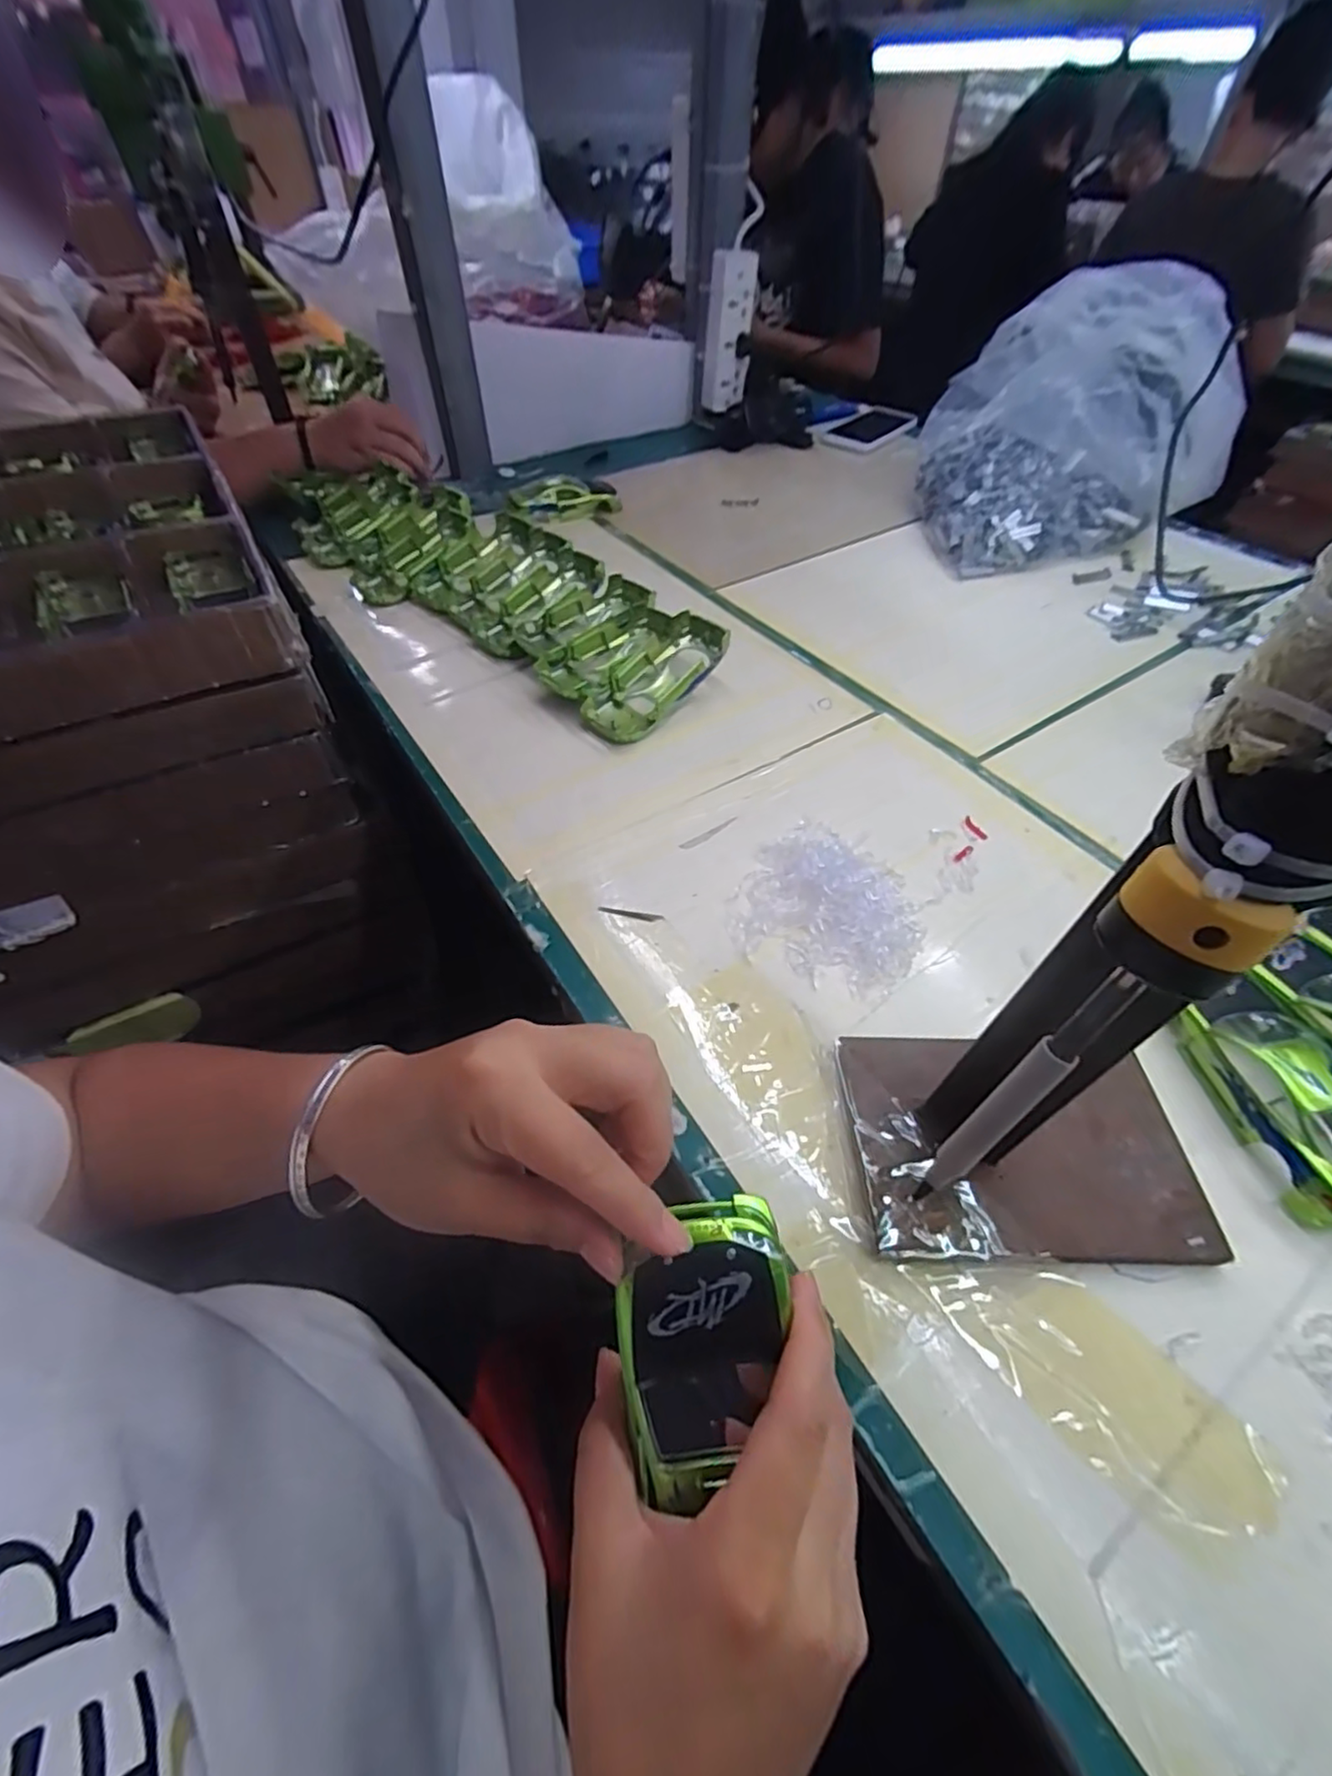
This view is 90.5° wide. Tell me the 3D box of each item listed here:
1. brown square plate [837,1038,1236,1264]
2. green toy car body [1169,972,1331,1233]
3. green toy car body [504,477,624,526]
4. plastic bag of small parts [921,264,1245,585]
[{"bbox_3d":[0.163,0.119,0.309,0.148,0.013,0.098,0,50,0],"label":"brown square plate"},{"bbox_3d":[0.304,0.096,0.316,0.065,0.034,0.113,-7,51,-6],"label":"green toy car body"},{"bbox_3d":[-0.117,-0.445,0.762,0.128,0.038,0.048,-32,57,-24],"label":"green toy car body"},{"bbox_3d":[0.400,-0.471,0.672,0.222,0.209,0.221,8,51,6],"label":"plastic bag of small parts"}]

